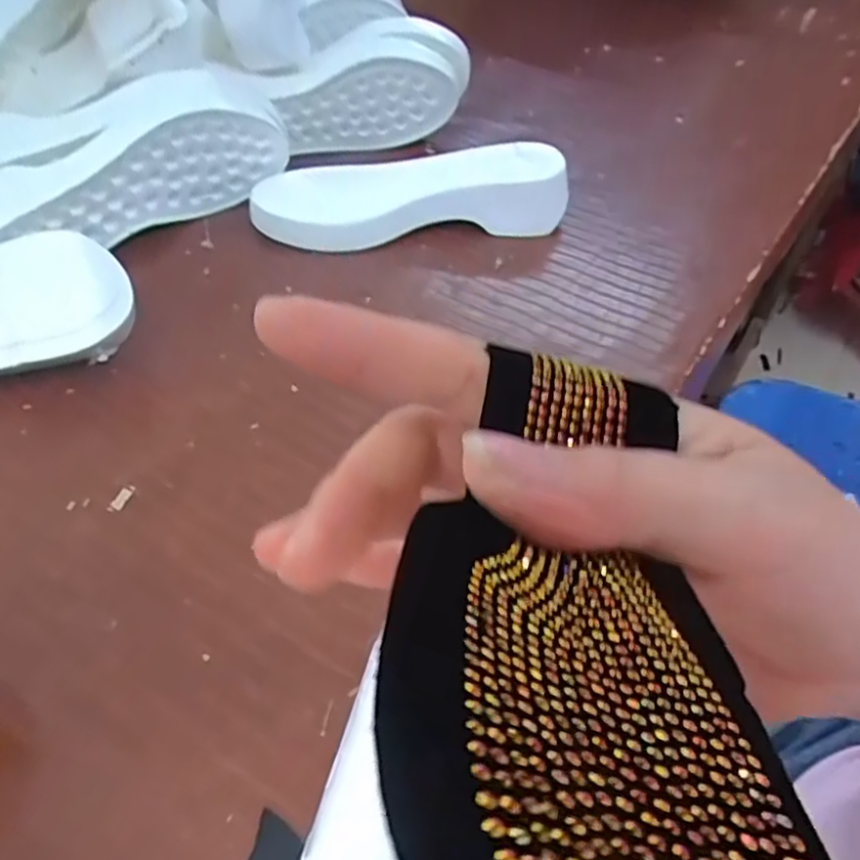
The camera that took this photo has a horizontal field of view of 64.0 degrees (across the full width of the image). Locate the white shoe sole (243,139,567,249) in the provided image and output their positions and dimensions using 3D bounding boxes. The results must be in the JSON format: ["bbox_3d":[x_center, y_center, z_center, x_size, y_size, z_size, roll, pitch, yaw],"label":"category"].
[{"bbox_3d":[-0.014,-0.186,0.547,0.247,0.041,0.082,-5,48,-6],"label":"white shoe sole"}]

